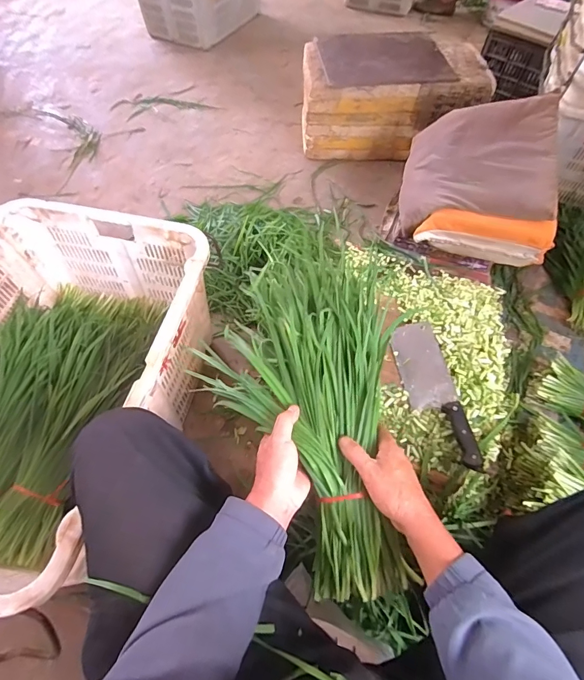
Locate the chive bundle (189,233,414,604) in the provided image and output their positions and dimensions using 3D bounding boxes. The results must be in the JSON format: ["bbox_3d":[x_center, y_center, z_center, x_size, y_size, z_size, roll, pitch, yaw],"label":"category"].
[{"bbox_3d":[0.027,0.092,0.553,0.261,0.079,0.487,-7,73,-6],"label":"chive bundle"}]

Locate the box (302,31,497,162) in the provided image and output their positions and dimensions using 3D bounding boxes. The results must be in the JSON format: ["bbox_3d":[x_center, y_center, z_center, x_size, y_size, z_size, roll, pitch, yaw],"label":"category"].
[{"bbox_3d":[0.357,-0.911,1.481,0.627,0.319,0.342,2,59,0],"label":"box"}]

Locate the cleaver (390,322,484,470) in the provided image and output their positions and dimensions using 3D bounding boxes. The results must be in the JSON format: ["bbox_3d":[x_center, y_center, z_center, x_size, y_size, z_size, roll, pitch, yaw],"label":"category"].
[{"bbox_3d":[0.249,0.088,0.696,0.084,0.015,0.281,-16,56,9],"label":"cleaver"}]

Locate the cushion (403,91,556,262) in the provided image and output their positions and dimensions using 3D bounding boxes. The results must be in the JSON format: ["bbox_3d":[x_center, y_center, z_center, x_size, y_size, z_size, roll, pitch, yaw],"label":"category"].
[{"bbox_3d":[0.505,-0.449,1.045,0.365,0.203,0.403,12,59,6],"label":"cushion"}]

